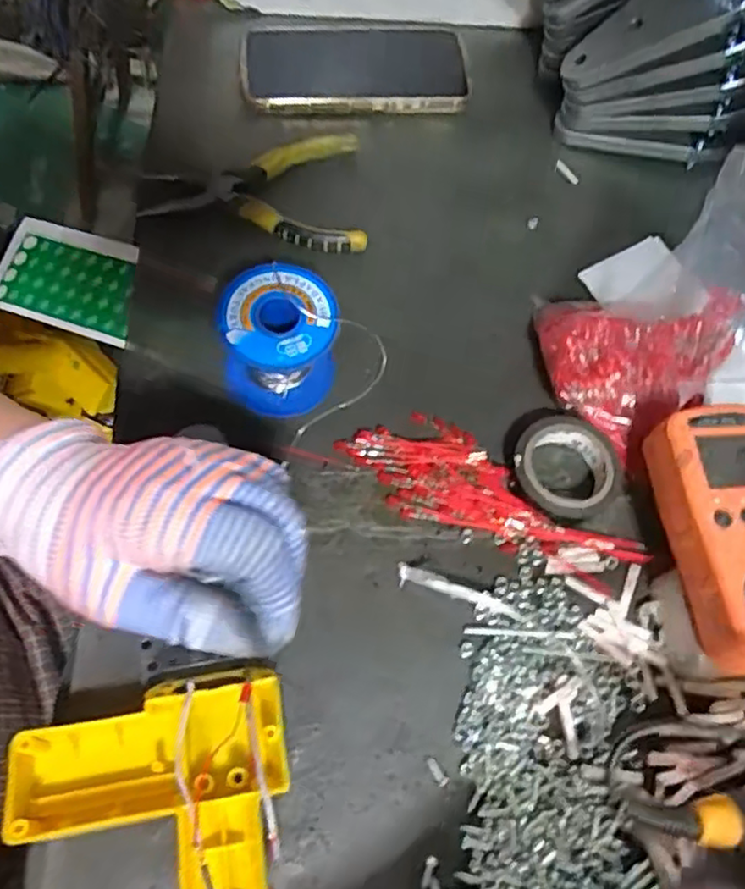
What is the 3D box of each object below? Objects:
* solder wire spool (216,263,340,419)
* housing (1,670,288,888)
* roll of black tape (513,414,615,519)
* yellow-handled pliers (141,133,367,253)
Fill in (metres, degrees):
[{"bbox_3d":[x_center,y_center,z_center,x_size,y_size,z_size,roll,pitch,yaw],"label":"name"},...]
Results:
[{"bbox_3d":[-0.050,-0.057,0.366,0.062,0.055,0.058,2,68,-5],"label":"solder wire spool"},{"bbox_3d":[-0.090,0.178,0.274,0.113,0.054,0.143,-7,69,-9],"label":"housing"},{"bbox_3d":[0.109,0.012,0.378,0.059,0.016,0.056,2,68,-5],"label":"roll of black tape"},{"bbox_3d":[-0.074,-0.175,0.442,0.144,0.010,0.093,6,65,0],"label":"yellow-handled pliers"}]

